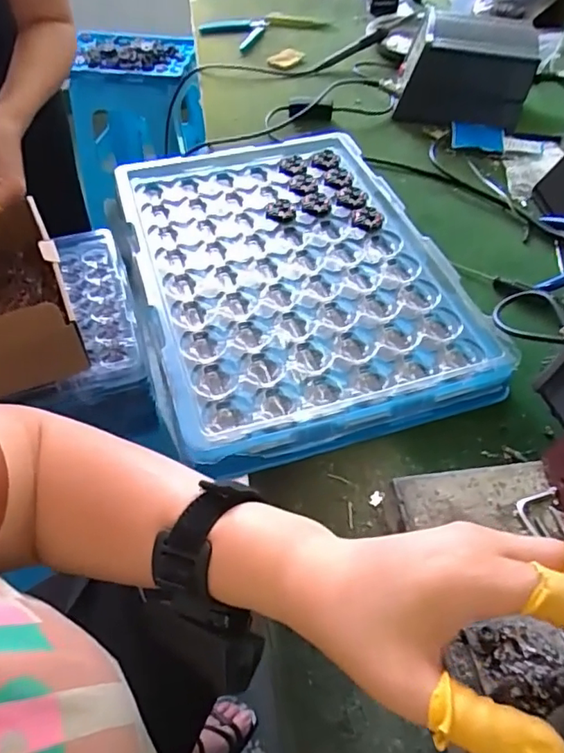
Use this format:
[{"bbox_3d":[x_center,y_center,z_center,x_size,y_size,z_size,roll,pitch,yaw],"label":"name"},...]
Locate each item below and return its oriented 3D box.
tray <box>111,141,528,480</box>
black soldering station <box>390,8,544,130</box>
[{"bbox_3d":[0.004,-0.111,0.504,0.272,0.033,0.377,-14,53,-12],"label":"tray"},{"bbox_3d":[0.249,-0.426,0.743,0.174,0.100,0.132,7,51,4],"label":"black soldering station"}]

